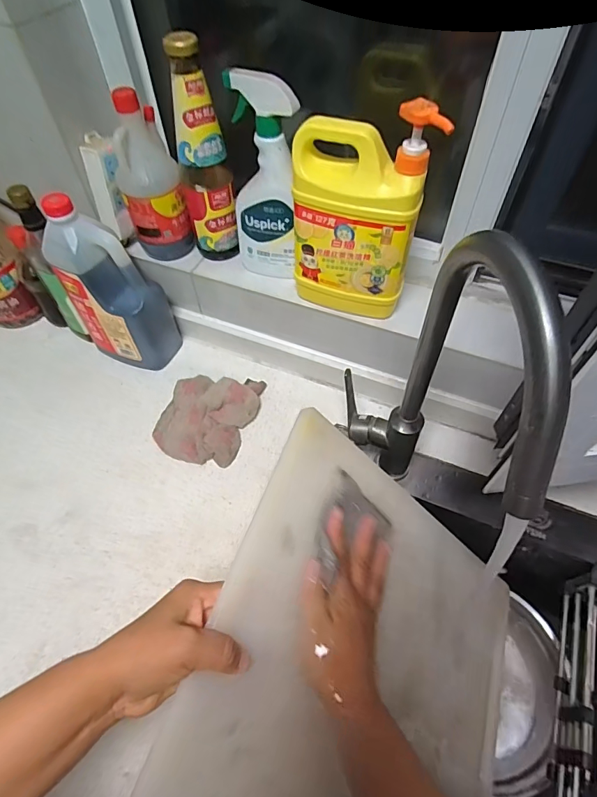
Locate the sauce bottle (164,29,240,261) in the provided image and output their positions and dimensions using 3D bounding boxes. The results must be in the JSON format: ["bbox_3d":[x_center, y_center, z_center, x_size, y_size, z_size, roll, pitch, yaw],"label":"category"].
[{"bbox_3d":[-0.125,-0.307,0.581,0.064,0.265,0.064,-12,55,-7],"label":"sauce bottle"}]

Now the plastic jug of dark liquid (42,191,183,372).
[{"bbox_3d":[-0.281,-0.160,0.652,0.138,0.260,0.093,19,59,13],"label":"plastic jug of dark liquid"}]

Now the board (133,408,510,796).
[{"bbox_3d":[0.101,0.260,0.444,0.019,0.438,0.308,-14,43,46],"label":"board"}]

